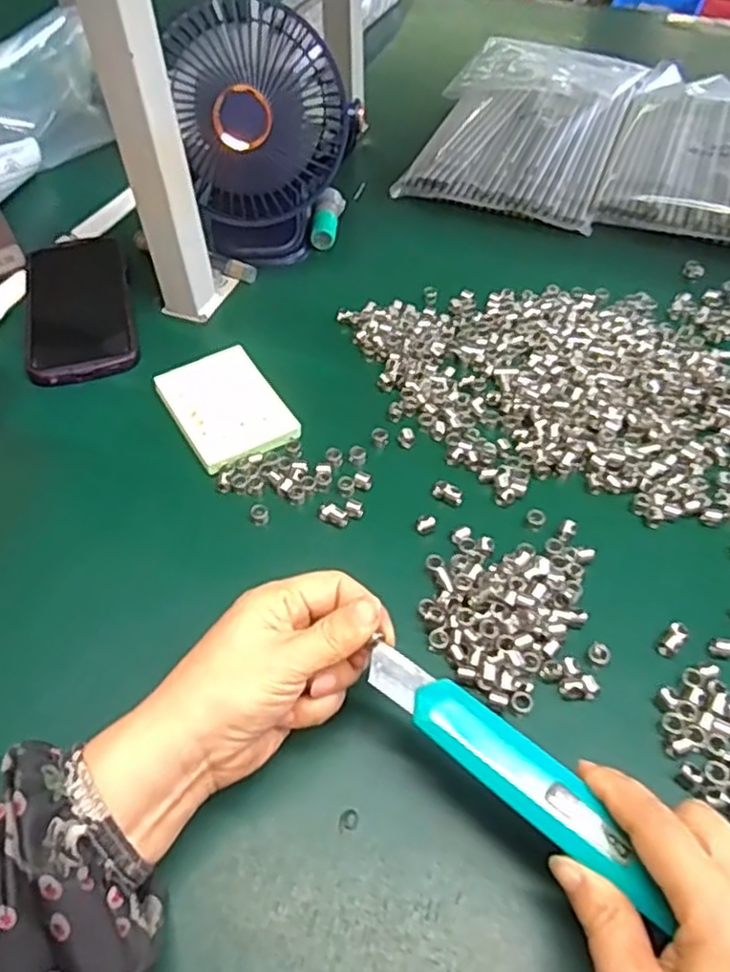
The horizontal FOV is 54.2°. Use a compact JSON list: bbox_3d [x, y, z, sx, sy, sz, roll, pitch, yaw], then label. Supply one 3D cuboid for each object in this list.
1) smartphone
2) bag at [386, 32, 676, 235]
[{"bbox_3d":[-0.225,-0.142,0.557,0.077,0.009,0.165,-13,51,-9],"label":"smartphone"},{"bbox_3d":[0.178,-0.380,0.732,0.210,0.032,0.326,16,52,15],"label":"bag"}]

